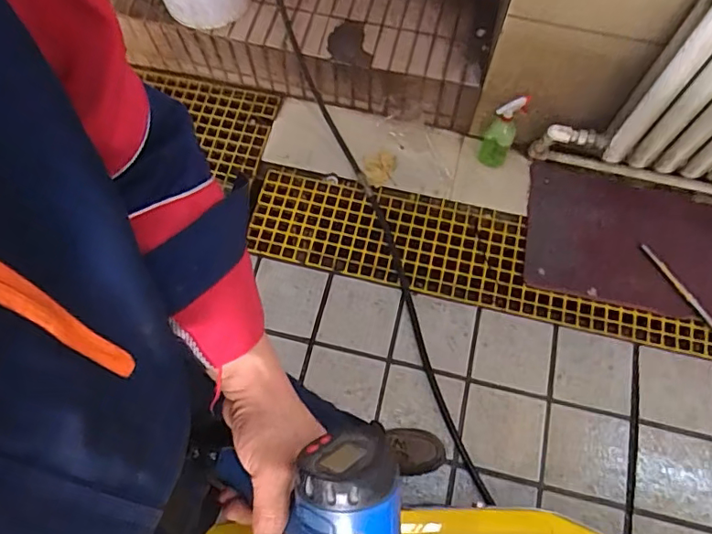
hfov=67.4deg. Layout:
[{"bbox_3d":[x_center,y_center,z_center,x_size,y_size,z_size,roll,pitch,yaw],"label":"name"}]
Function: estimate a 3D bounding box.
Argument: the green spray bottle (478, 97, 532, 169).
[{"bbox_3d":[0.415,-0.388,1.514,0.085,0.249,0.098,18,70,7],"label":"green spray bottle"}]

